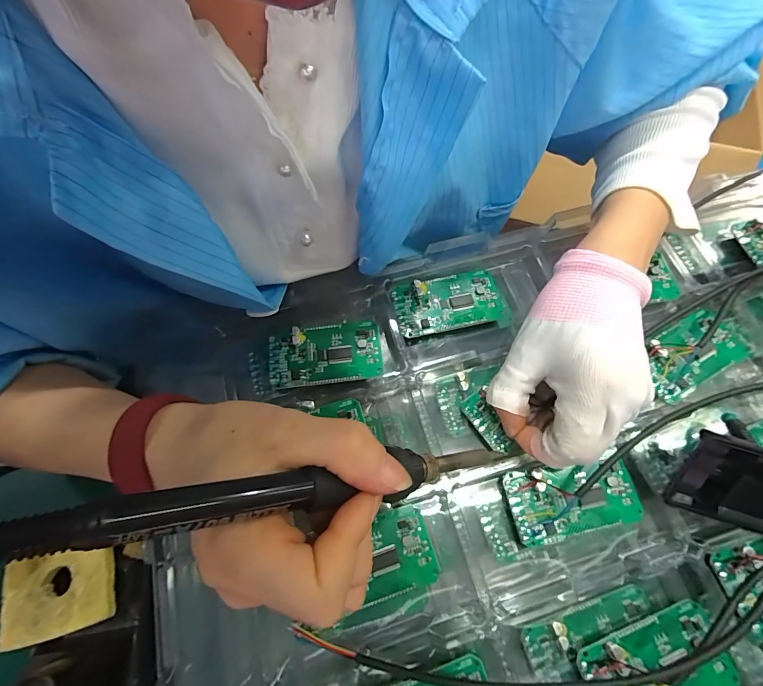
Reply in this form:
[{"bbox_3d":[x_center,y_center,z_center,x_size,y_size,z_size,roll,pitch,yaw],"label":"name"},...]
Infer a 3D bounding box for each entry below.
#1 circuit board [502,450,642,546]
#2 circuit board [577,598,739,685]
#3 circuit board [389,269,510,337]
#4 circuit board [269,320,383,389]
[{"bbox_3d":[0.110,0.090,0.223,0.073,0.009,0.037,-5,71,-4],"label":"circuit board"},{"bbox_3d":[0.138,0.163,0.193,0.071,0.006,0.040,-19,69,-8],"label":"circuit board"},{"bbox_3d":[0.047,-0.028,0.270,0.076,0.009,0.040,-12,68,-5],"label":"circuit board"},{"bbox_3d":[-0.038,0.007,0.255,0.071,0.009,0.039,-6,68,-3],"label":"circuit board"}]

